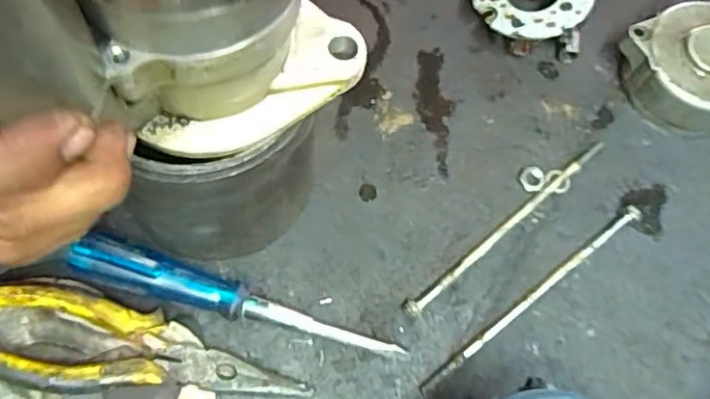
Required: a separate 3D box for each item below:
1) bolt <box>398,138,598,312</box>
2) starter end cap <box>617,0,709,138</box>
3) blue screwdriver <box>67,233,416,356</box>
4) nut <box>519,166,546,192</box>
[{"bbox_3d":[0.092,0.015,0.388,0.161,0.010,0.008,-39,76,-14],"label":"bolt"},{"bbox_3d":[0.219,-0.084,0.416,0.079,0.040,0.076,1,70,-2],"label":"starter end cap"},{"bbox_3d":[-0.065,0.053,0.358,0.180,0.033,0.025,13,70,3],"label":"blue screwdriver"},{"bbox_3d":[0.110,-0.013,0.399,0.015,0.004,0.016,1,70,-2],"label":"nut"}]

